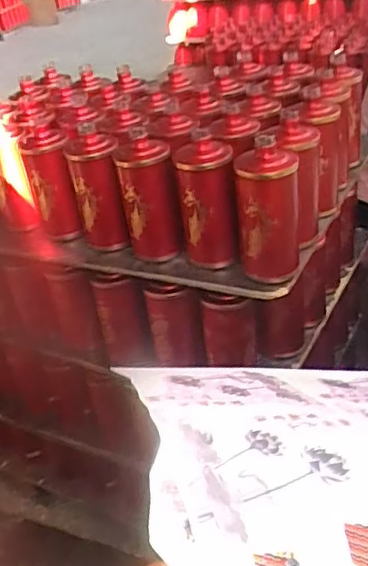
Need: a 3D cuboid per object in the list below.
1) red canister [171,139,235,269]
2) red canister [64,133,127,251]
[{"bbox_3d":[0.034,-0.113,0.897,0.084,0.184,0.074,-3,32,5],"label":"red canister"},{"bbox_3d":[-0.141,-0.148,1.002,0.081,0.191,0.081,-11,32,-8],"label":"red canister"}]

